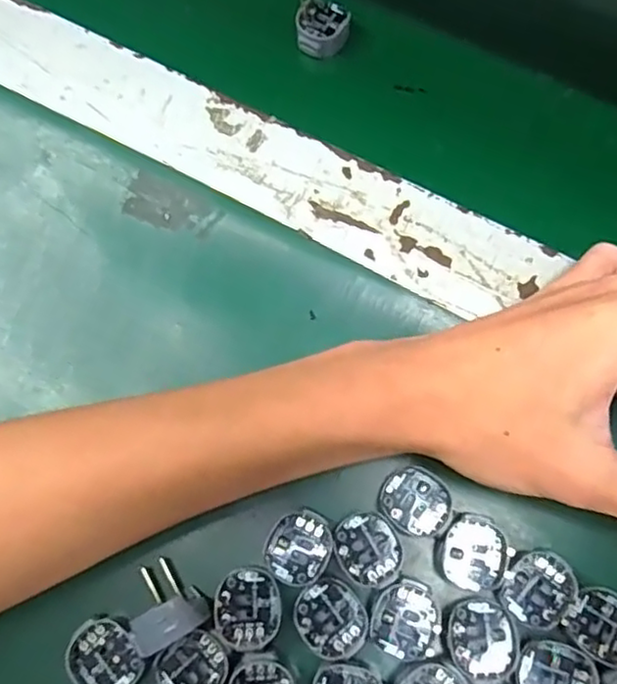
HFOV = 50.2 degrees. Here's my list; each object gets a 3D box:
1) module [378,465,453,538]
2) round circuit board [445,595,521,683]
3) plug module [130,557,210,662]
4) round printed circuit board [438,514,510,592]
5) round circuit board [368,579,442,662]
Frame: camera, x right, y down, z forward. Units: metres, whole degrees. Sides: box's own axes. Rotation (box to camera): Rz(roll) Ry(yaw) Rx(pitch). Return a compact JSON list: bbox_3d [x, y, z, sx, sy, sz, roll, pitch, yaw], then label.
[{"bbox_3d":[0.042,0.062,0.257,0.027,0.004,0.025,23,75,8],"label":"module"},{"bbox_3d":[0.065,0.110,0.243,0.026,0.004,0.030,-19,73,-4],"label":"round circuit board"},{"bbox_3d":[-0.053,0.096,0.243,0.026,0.018,0.026,-32,75,-8],"label":"plug module"},{"bbox_3d":[0.064,0.080,0.251,0.025,0.004,0.027,-1,73,2],"label":"round printed circuit board"},{"bbox_3d":[0.036,0.104,0.246,0.024,0.004,0.027,23,75,9],"label":"round circuit board"}]

